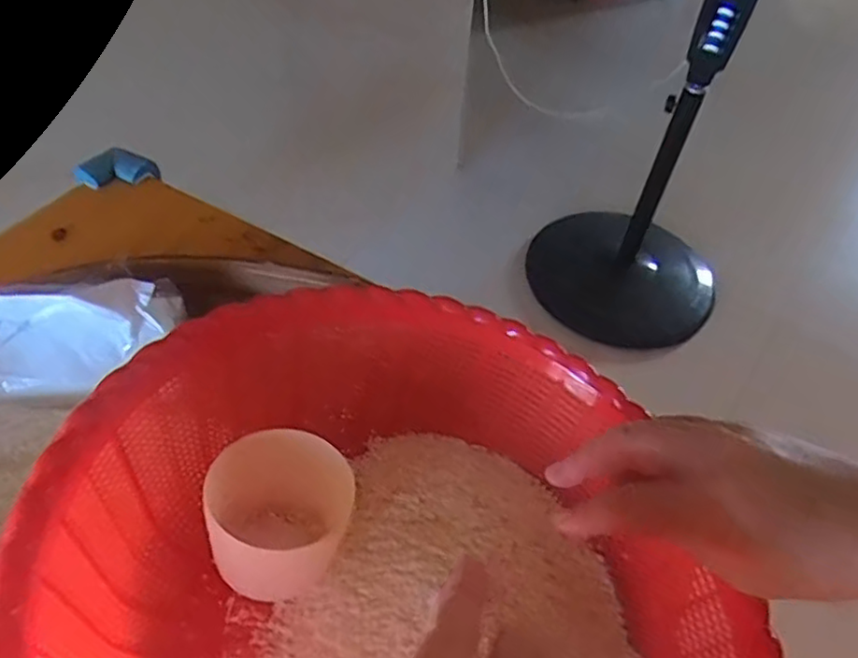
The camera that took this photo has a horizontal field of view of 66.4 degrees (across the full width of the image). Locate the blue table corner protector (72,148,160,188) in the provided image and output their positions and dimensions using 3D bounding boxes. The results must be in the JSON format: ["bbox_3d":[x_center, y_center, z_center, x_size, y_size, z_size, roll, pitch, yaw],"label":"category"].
[{"bbox_3d":[-0.344,-0.177,0.720,0.082,0.021,0.046,-20,54,-20],"label":"blue table corner protector"}]

